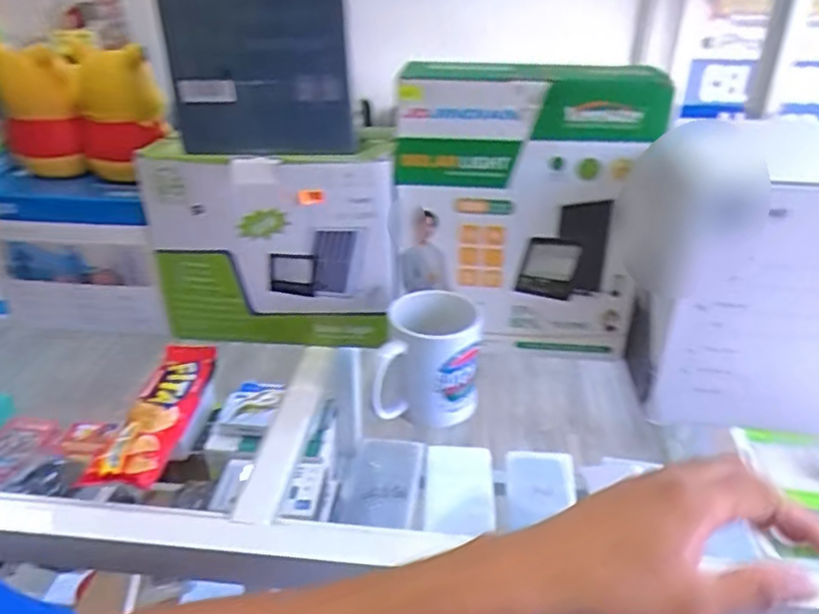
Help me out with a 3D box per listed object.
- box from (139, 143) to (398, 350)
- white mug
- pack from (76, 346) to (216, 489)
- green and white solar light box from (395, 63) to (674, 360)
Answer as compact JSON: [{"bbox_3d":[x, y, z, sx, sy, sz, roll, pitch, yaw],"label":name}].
[{"bbox_3d":[-0.135,-0.057,0.633,0.238,0.202,0.063,1,29,1],"label":"box"},{"bbox_3d":[0.017,0.047,0.576,0.090,0.094,0.083,1,29,1],"label":"white mug"},{"bbox_3d":[-0.222,0.089,0.565,0.057,0.023,0.176,2,29,4],"label":"pack"},{"bbox_3d":[0.105,-0.086,0.608,0.229,0.275,0.050,3,30,6],"label":"green and white solar light box"}]

